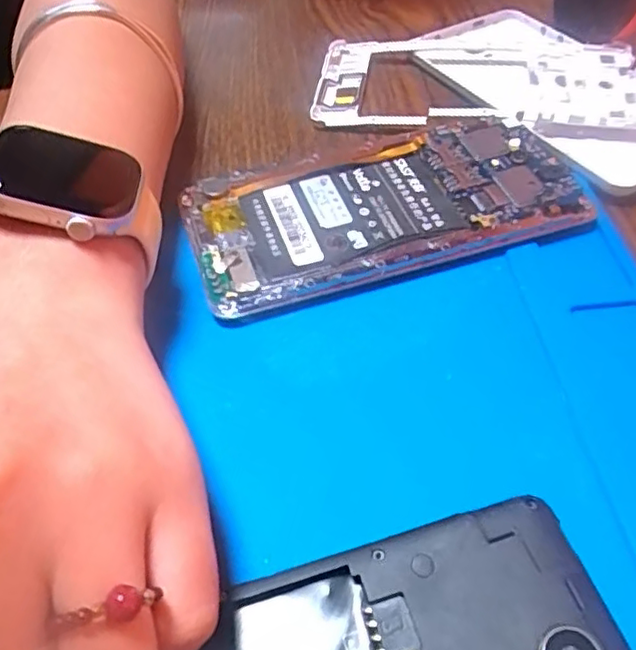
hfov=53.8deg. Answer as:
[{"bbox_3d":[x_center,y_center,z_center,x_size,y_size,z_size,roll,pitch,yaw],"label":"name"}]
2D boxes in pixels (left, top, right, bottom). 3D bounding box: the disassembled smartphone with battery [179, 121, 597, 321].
[{"bbox_3d":[0.022,-0.045,0.232,0.137,0.011,0.068,-15,51,-11],"label":"disassembled smartphone with battery"}]

